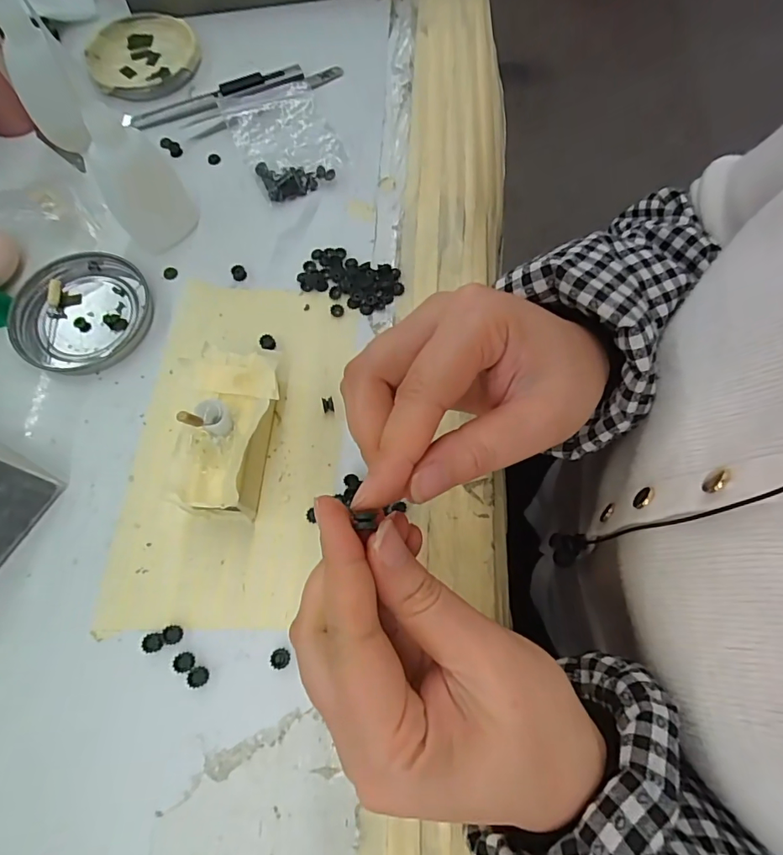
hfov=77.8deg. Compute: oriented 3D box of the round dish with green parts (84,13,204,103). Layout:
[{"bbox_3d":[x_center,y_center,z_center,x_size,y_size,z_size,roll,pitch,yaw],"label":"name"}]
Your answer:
[{"bbox_3d":[-0.185,-0.278,0.364,0.078,0.013,0.079,0,71,0],"label":"round dish with green parts"}]

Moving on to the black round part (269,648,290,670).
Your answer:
[{"bbox_3d":[-0.052,0.109,0.228,0.008,0.005,0.009,-25,73,-8],"label":"black round part"}]

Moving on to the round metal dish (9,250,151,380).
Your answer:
[{"bbox_3d":[-0.186,-0.070,0.291,0.076,0.008,0.076,0,71,0],"label":"round metal dish"}]

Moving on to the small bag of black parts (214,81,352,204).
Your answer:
[{"bbox_3d":[-0.074,-0.201,0.336,0.065,0.010,0.098,-21,72,-7],"label":"small bag of black parts"}]

